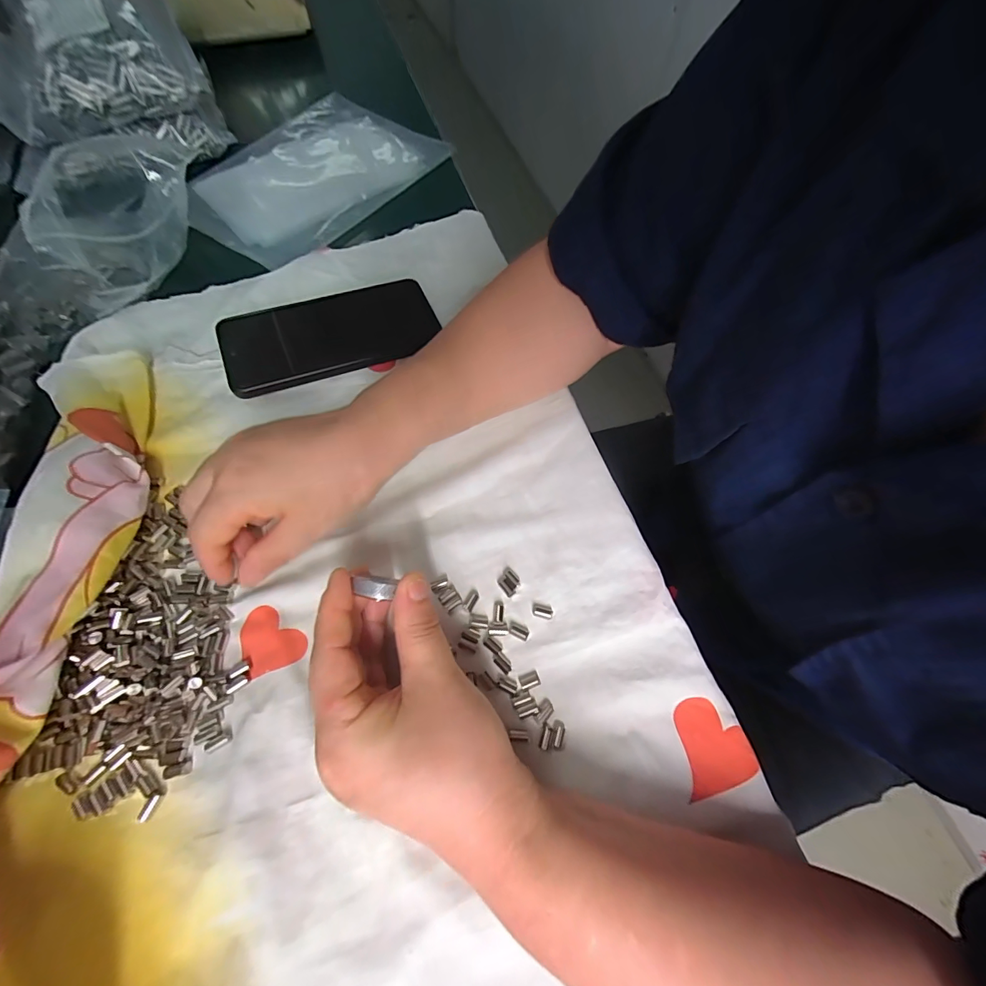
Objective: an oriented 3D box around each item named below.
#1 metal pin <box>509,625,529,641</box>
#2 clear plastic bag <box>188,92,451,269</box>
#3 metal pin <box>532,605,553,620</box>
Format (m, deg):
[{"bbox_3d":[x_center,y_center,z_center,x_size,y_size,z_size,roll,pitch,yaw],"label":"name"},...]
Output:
[{"bbox_3d":[0.015,0.080,0.241,0.011,0.004,0.006,23,64,9],"label":"metal pin"},{"bbox_3d":[-0.187,-0.339,0.436,0.179,0.026,0.252,33,66,14],"label":"clear plastic bag"},{"bbox_3d":[0.029,0.070,0.246,0.012,0.004,0.007,12,63,4],"label":"metal pin"}]

